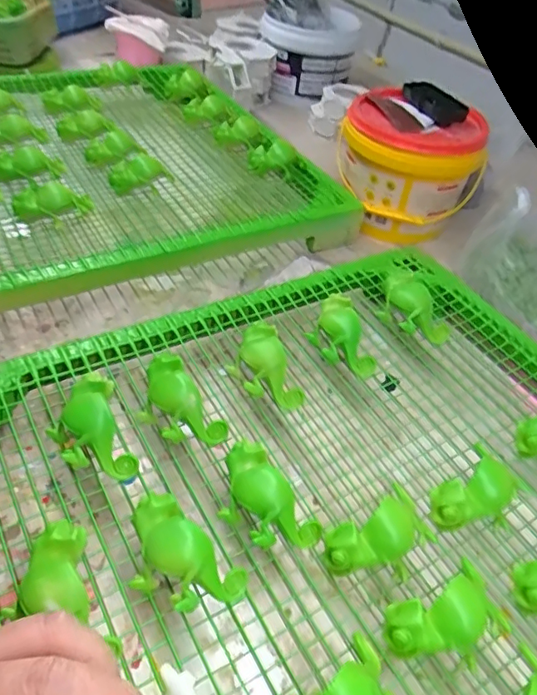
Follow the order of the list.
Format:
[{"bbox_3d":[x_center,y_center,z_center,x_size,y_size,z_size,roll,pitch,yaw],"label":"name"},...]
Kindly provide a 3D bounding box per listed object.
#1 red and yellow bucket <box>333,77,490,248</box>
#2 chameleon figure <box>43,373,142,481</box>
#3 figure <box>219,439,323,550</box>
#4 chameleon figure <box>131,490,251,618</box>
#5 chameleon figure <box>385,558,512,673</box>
[{"bbox_3d":[0.209,-0.276,0.818,0.202,0.164,0.174,17,46,9],"label":"red and yellow bucket"},{"bbox_3d":[-0.147,0.069,0.447,0.057,0.034,0.084,-15,50,-21],"label":"chameleon figure"},{"bbox_3d":[-0.006,0.123,0.431,0.054,0.049,0.095,-31,57,-31],"label":"figure"},{"bbox_3d":[-0.066,0.150,0.386,0.091,0.044,0.053,32,50,22],"label":"chameleon figure"},{"bbox_3d":[0.128,0.191,0.382,0.096,0.045,0.053,-20,52,-25],"label":"chameleon figure"}]

